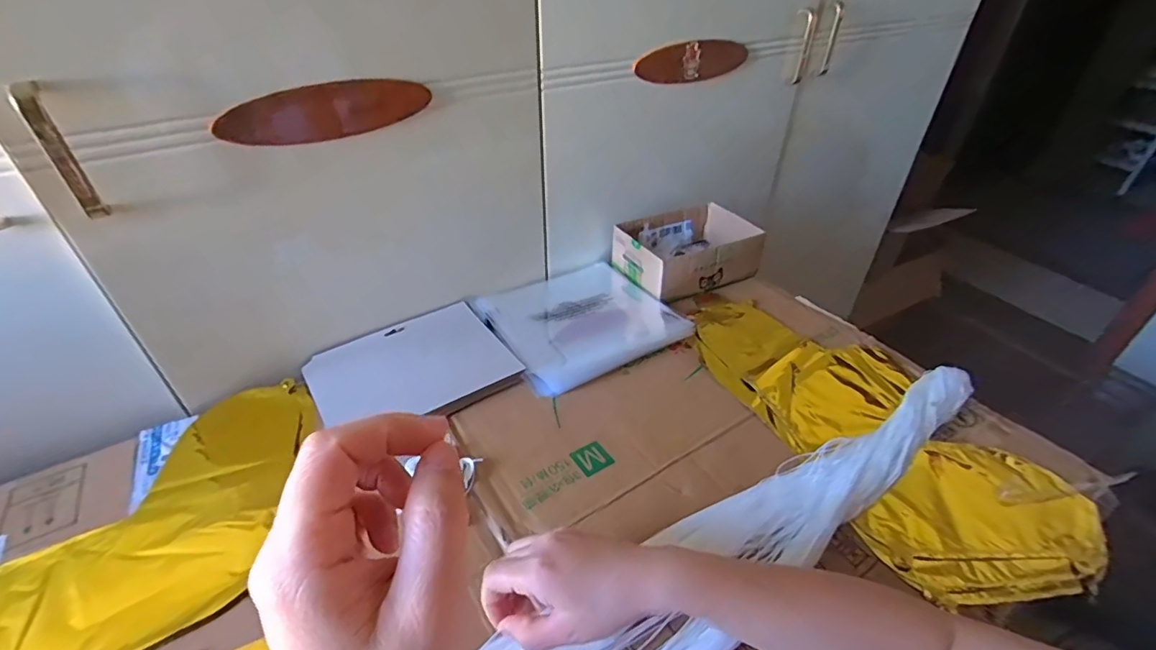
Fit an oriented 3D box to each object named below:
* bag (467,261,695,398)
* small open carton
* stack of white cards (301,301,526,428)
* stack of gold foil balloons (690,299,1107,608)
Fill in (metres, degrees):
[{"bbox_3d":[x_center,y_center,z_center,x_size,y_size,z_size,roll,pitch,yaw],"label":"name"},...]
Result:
[{"bbox_3d":[0.001,-0.014,0.680,0.228,0.023,0.208,-20,41,-25],"label":"bag"},{"bbox_3d":[0.163,-0.111,0.779,0.191,0.075,0.146,-18,40,-22],"label":"small open carton"},{"bbox_3d":[-0.191,0.049,0.592,0.207,0.019,0.163,-22,42,-26],"label":"stack of white cards"},{"bbox_3d":[0.298,0.097,0.560,0.220,0.042,0.419,-20,43,-23],"label":"stack of gold foil balloons"}]

